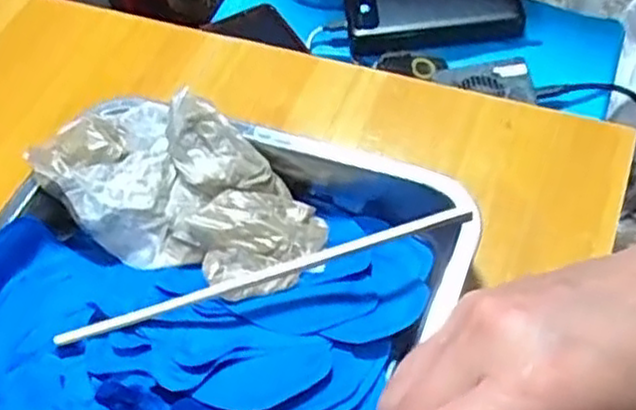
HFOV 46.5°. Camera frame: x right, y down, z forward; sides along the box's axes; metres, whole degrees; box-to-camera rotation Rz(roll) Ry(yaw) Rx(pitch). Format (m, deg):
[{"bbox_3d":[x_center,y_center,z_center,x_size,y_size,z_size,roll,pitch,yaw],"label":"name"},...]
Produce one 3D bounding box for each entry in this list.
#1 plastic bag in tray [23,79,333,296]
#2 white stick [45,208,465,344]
[{"bbox_3d":[-0.079,-0.007,0.436,0.169,0.039,0.092,33,64,24],"label":"plastic bag in tray"},{"bbox_3d":[-0.026,0.036,0.387,0.223,0.006,0.008,-16,56,-6],"label":"white stick"}]

